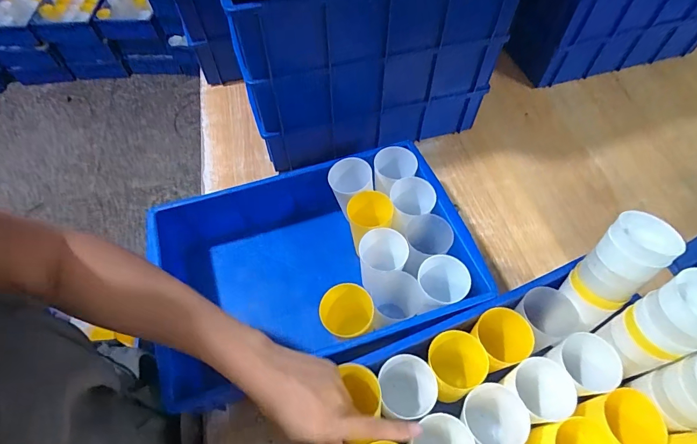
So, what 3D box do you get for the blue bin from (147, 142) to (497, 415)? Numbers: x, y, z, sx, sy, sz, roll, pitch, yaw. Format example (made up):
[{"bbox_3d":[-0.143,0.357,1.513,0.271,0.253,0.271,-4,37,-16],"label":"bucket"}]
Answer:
[{"bbox_3d":[-0.044,0.060,0.551,0.391,0.116,0.286,-14,59,-8],"label":"blue bin"}]

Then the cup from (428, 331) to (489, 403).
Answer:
[{"bbox_3d":[0.123,0.182,0.475,0.067,0.102,0.062,0,58,1],"label":"cup"}]

